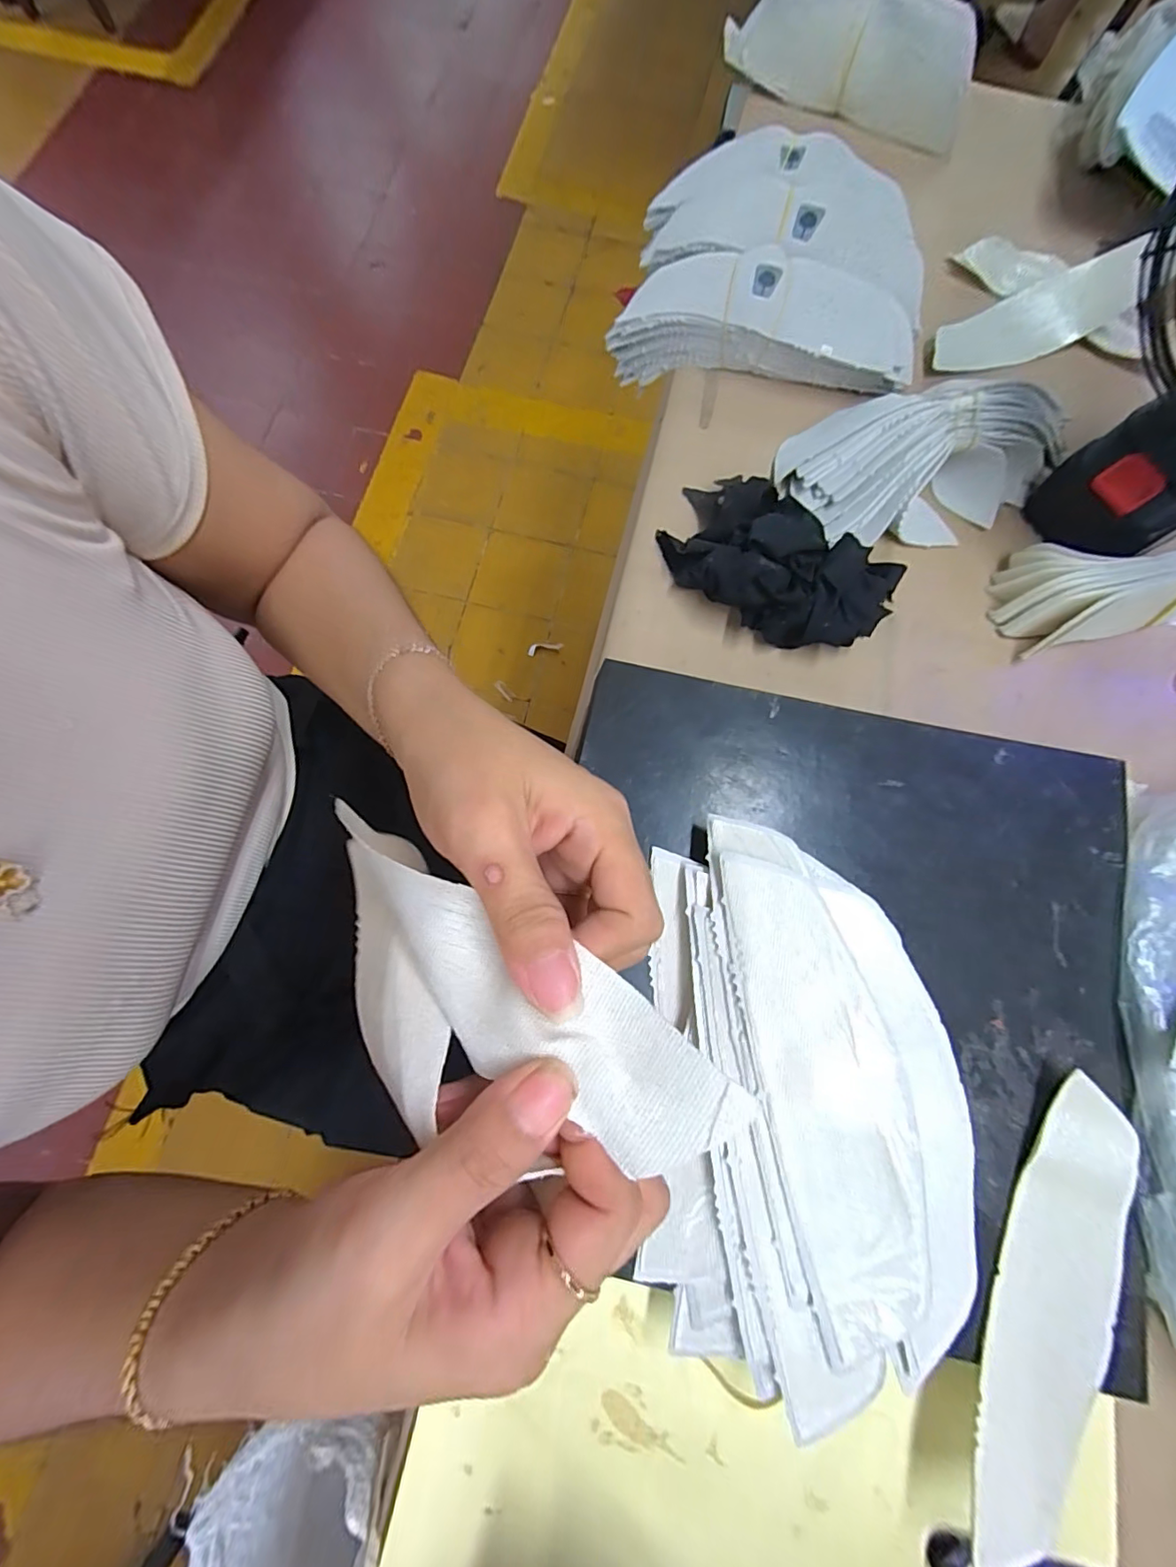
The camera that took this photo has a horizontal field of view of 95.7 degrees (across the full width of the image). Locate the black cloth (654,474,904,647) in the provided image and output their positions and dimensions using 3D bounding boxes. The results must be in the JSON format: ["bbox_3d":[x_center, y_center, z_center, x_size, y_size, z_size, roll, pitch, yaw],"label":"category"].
[{"bbox_3d":[0.117,-0.141,0.337,0.150,0.045,0.086,33,77,7],"label":"black cloth"}]

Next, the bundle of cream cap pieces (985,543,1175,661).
[{"bbox_3d":[0.362,-0.137,0.340,0.184,0.053,0.066,-12,76,-4],"label":"bundle of cream cap pieces"}]

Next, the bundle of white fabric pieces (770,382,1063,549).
[{"bbox_3d":[0.227,-0.214,0.355,0.190,0.052,0.101,1,75,-1],"label":"bundle of white fabric pieces"}]

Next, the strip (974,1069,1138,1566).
[{"bbox_3d":[0.206,0.229,0.232,0.046,0.014,0.183,21,79,6],"label":"strip"}]

